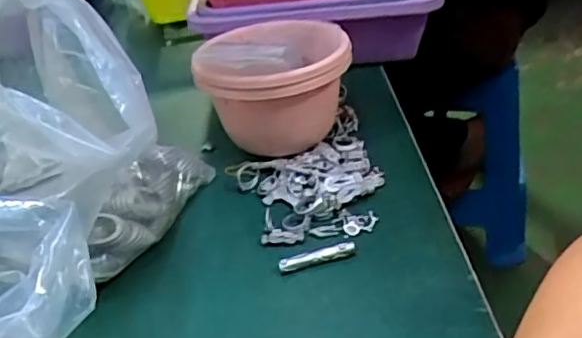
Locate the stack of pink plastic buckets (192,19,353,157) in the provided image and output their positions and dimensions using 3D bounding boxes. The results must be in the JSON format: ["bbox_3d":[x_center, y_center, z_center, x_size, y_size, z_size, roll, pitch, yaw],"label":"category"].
[{"bbox_3d":[-0.014,-0.084,0.604,0.144,0.119,0.146,-1,35,7],"label":"stack of pink plastic buckets"}]

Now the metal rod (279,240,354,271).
[{"bbox_3d":[0.020,0.068,0.464,0.060,0.010,0.009,-13,35,-10],"label":"metal rod"}]

